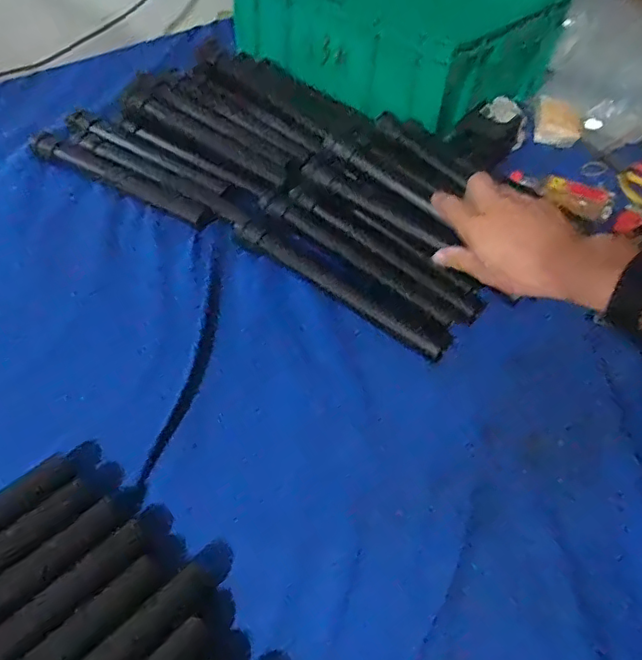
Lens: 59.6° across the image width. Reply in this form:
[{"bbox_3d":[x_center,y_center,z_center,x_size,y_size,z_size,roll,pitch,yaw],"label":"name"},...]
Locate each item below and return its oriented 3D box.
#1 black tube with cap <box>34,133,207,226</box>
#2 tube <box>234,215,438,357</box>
[{"bbox_3d":[-0.230,-0.178,0.635,0.232,0.025,0.032,24,50,16],"label":"black tube with cap"},{"bbox_3d":[0.008,-0.047,0.542,0.249,0.014,0.022,36,54,25],"label":"tube"}]

